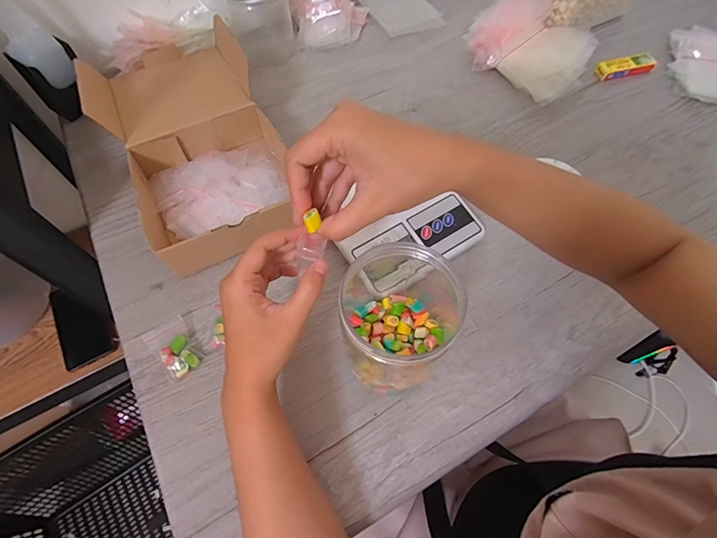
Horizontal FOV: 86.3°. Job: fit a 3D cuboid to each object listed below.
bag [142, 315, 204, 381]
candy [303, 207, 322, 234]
[{"bbox_3d":[-0.177,0.075,0.371,0.037,0.011,0.060,-39,70,-18],"label":"bag"},{"bbox_3d":[-0.030,-0.031,0.253,0.011,0.009,0.010,-28,67,-14],"label":"candy"}]

